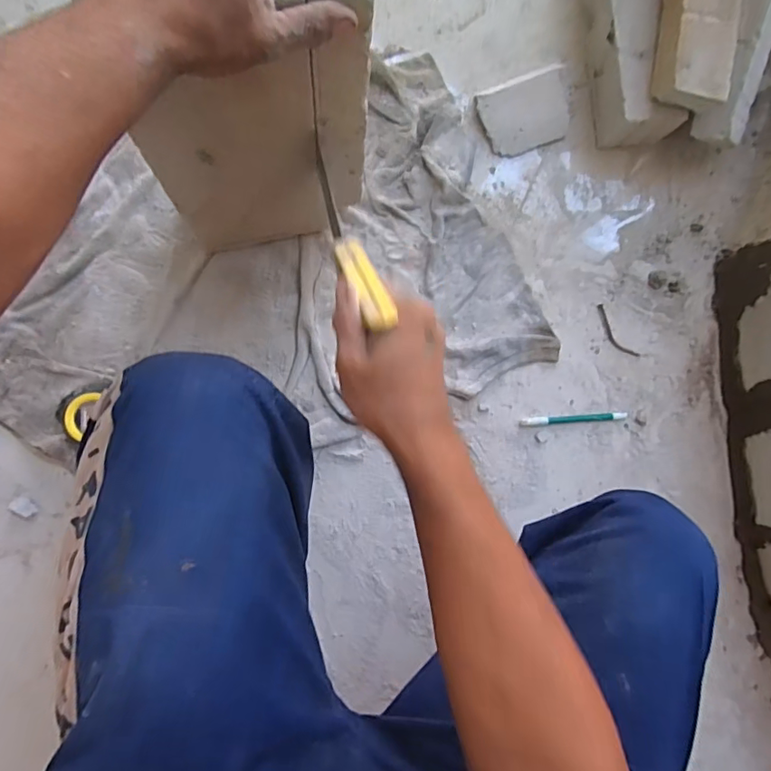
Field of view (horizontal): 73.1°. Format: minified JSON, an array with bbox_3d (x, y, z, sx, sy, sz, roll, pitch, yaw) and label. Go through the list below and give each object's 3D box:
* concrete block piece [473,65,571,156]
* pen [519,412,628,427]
[{"bbox_3d":[0.191,-0.365,0.696,0.127,0.020,0.090,-21,91,-8],"label":"concrete block piece"},{"bbox_3d":[0.256,0.046,0.703,0.149,0.007,0.011,-3,89,-8],"label":"pen"}]

